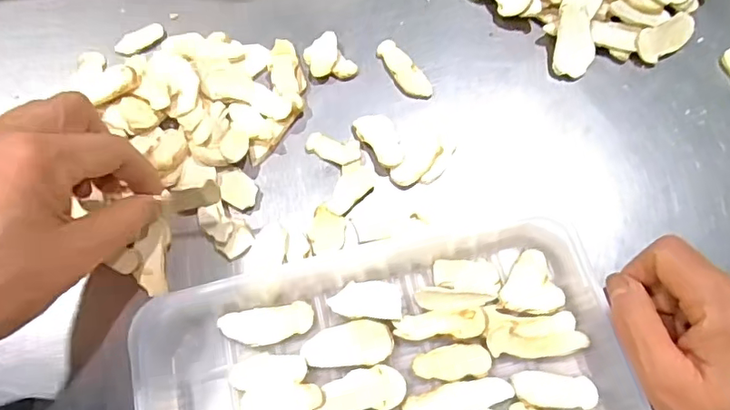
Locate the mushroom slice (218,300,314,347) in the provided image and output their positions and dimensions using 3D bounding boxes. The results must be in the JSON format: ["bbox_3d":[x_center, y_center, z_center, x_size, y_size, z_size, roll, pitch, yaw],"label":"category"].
[{"bbox_3d":[-0.051,0.063,0.280,0.048,0.004,0.019,-9,69,-5],"label":"mushroom slice"}]

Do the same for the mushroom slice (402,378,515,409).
[{"bbox_3d":[0.047,0.097,0.267,0.055,0.004,0.015,-10,69,-6],"label":"mushroom slice"}]

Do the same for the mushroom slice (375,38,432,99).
[{"bbox_3d":[0.025,-0.088,0.347,0.016,0.004,0.048,-32,73,-13],"label":"mushroom slice"}]

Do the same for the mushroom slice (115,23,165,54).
[{"bbox_3d":[-0.147,-0.109,0.351,0.033,0.004,0.015,-33,73,-14],"label":"mushroom slice"}]

